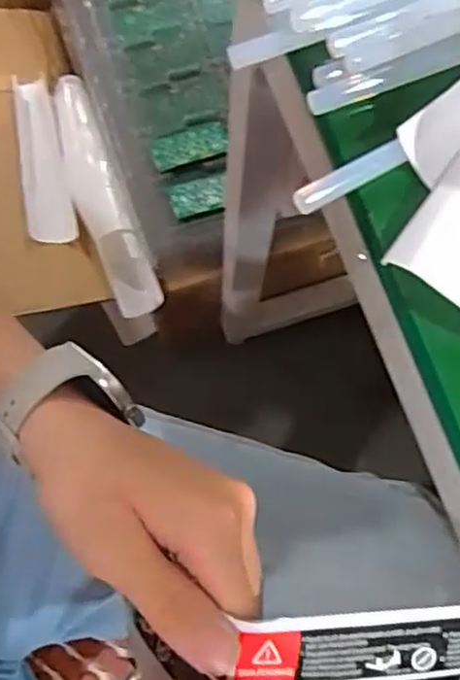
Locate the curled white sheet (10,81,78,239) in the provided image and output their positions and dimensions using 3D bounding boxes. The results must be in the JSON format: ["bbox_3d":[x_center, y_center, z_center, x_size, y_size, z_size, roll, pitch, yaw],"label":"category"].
[{"bbox_3d":[-0.250,-0.228,0.908,0.063,0.048,0.237,-13,74,-5],"label":"curled white sheet"}]

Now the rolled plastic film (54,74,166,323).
[{"bbox_3d":[-0.170,-0.188,0.887,0.058,0.069,0.326,-21,75,-7],"label":"rolled plastic film"}]

